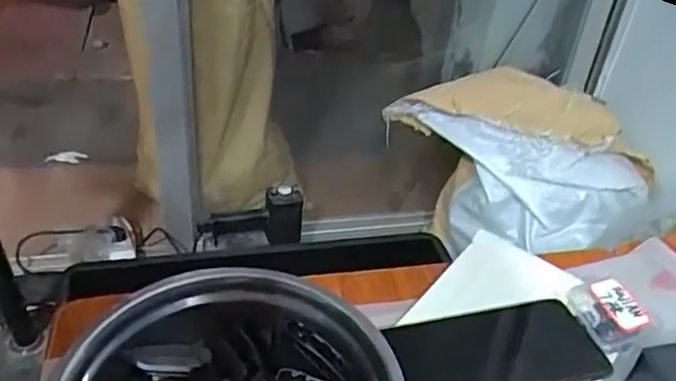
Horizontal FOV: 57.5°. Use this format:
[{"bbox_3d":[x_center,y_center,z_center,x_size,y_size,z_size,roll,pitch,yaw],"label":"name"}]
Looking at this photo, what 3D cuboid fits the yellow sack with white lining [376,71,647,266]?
[{"bbox_3d":[0.328,-0.036,1.177,0.491,0.306,0.181,15,36,13],"label":"yellow sack with white lining"}]

